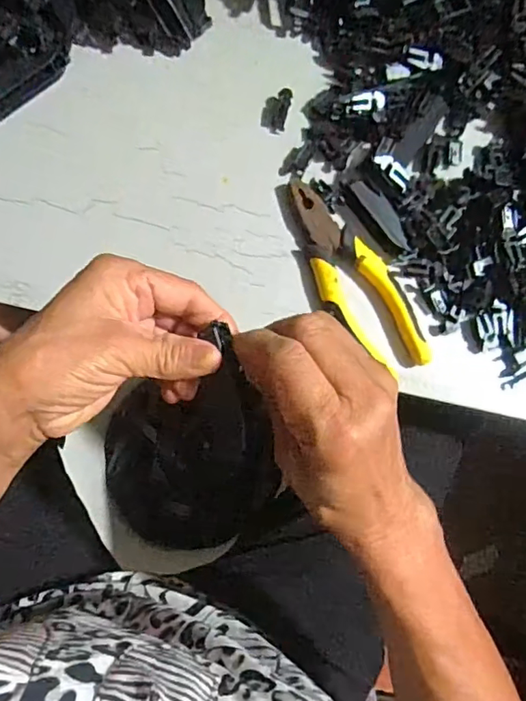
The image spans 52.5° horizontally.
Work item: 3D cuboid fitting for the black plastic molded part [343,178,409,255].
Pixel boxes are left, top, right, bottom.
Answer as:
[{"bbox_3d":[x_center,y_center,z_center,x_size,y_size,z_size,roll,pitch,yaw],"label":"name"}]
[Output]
[{"bbox_3d":[0.083,-0.097,0.384,0.021,0.007,0.061,-33,78,-11],"label":"black plastic molded part"}]

